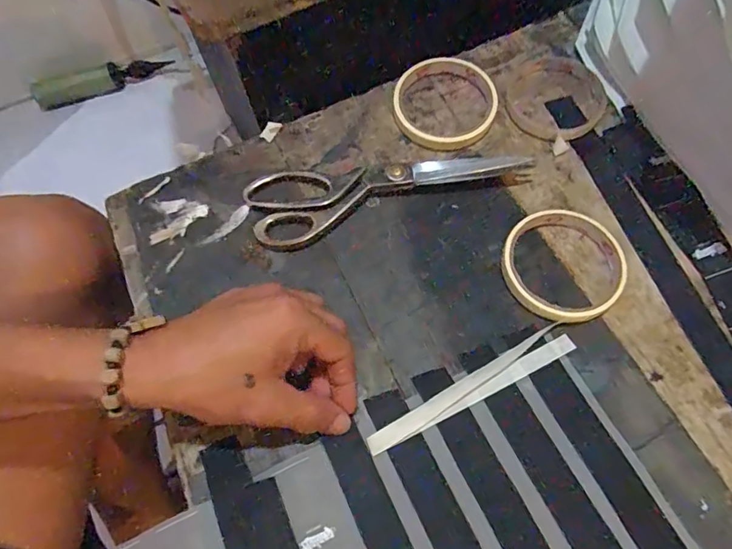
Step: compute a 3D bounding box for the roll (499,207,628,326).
[{"bbox_3d":[0.145,-0.008,0.358,0.084,0.012,0.089,-1,65,3],"label":"roll"}]

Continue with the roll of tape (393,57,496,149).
[{"bbox_3d":[0.068,-0.150,0.417,0.088,0.012,0.089,-1,65,3],"label":"roll of tape"}]

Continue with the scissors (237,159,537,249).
[{"bbox_3d":[0.015,-0.081,0.392,0.223,0.013,0.069,-21,65,-6],"label":"scissors"}]

